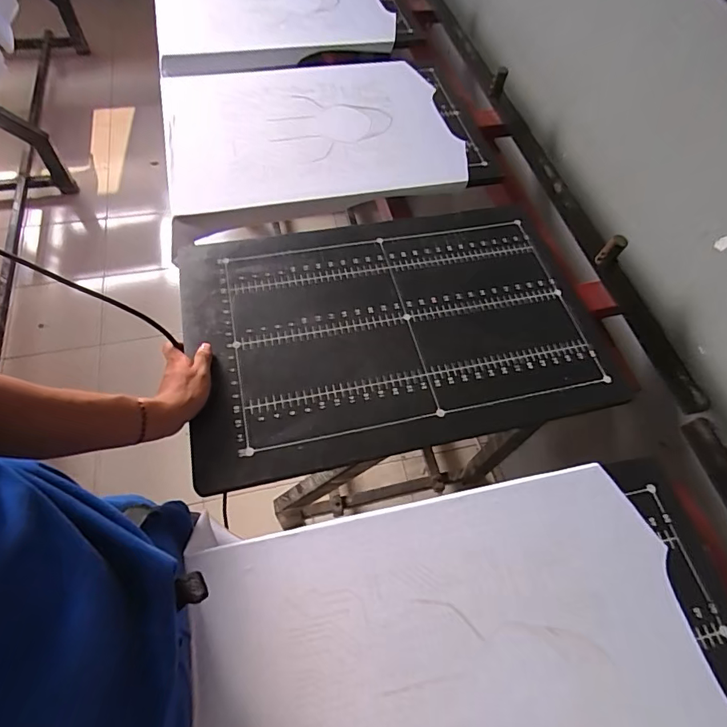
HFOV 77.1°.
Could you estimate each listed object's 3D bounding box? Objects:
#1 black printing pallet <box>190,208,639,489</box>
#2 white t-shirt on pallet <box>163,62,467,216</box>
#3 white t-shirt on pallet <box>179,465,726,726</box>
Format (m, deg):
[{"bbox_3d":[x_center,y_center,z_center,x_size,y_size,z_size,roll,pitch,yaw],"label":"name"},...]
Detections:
[{"bbox_3d":[0.048,-0.064,0.686,0.596,0.017,0.399,-10,61,-10],"label":"black printing pallet"},{"bbox_3d":[-0.102,-0.463,0.888,0.533,0.034,0.416,-10,61,-10],"label":"white t-shirt on pallet"},{"bbox_3d":[0.098,0.325,0.459,0.524,0.025,0.377,-5,60,-7],"label":"white t-shirt on pallet"}]

